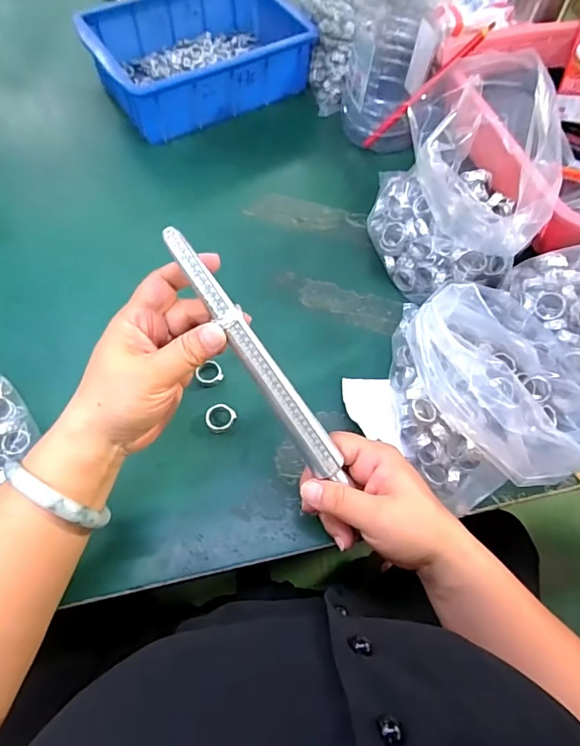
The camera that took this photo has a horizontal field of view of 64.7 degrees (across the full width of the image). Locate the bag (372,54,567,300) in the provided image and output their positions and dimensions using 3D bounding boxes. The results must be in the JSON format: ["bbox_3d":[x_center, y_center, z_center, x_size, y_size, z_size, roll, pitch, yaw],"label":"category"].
[{"bbox_3d":[0.154,-0.176,0.413,0.129,0.172,0.158,-6,63,-6],"label":"bag"}]

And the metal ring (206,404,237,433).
[{"bbox_3d":[-0.059,0.037,0.382,0.024,0.006,0.023,1,63,-2],"label":"metal ring"}]

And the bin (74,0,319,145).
[{"bbox_3d":[-0.107,-0.389,0.567,0.242,0.080,0.168,-29,68,-16],"label":"bin"}]

